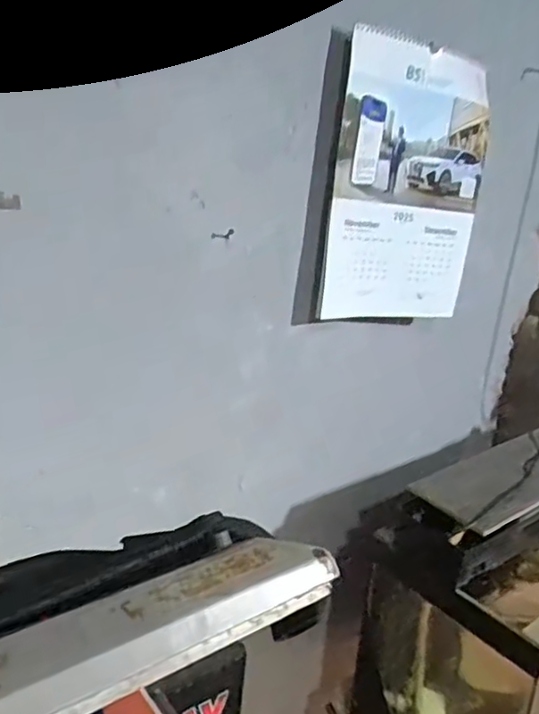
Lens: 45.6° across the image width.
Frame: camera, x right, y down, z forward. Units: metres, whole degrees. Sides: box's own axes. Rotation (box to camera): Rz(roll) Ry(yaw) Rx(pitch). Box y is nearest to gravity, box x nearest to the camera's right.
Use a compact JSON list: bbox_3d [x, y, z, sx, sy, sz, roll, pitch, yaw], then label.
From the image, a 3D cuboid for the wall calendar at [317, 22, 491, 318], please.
[{"bbox_3d":[0.223,-0.264,1.012,0.281,0.409,0.026,-3,18,-29],"label":"wall calendar"}]

